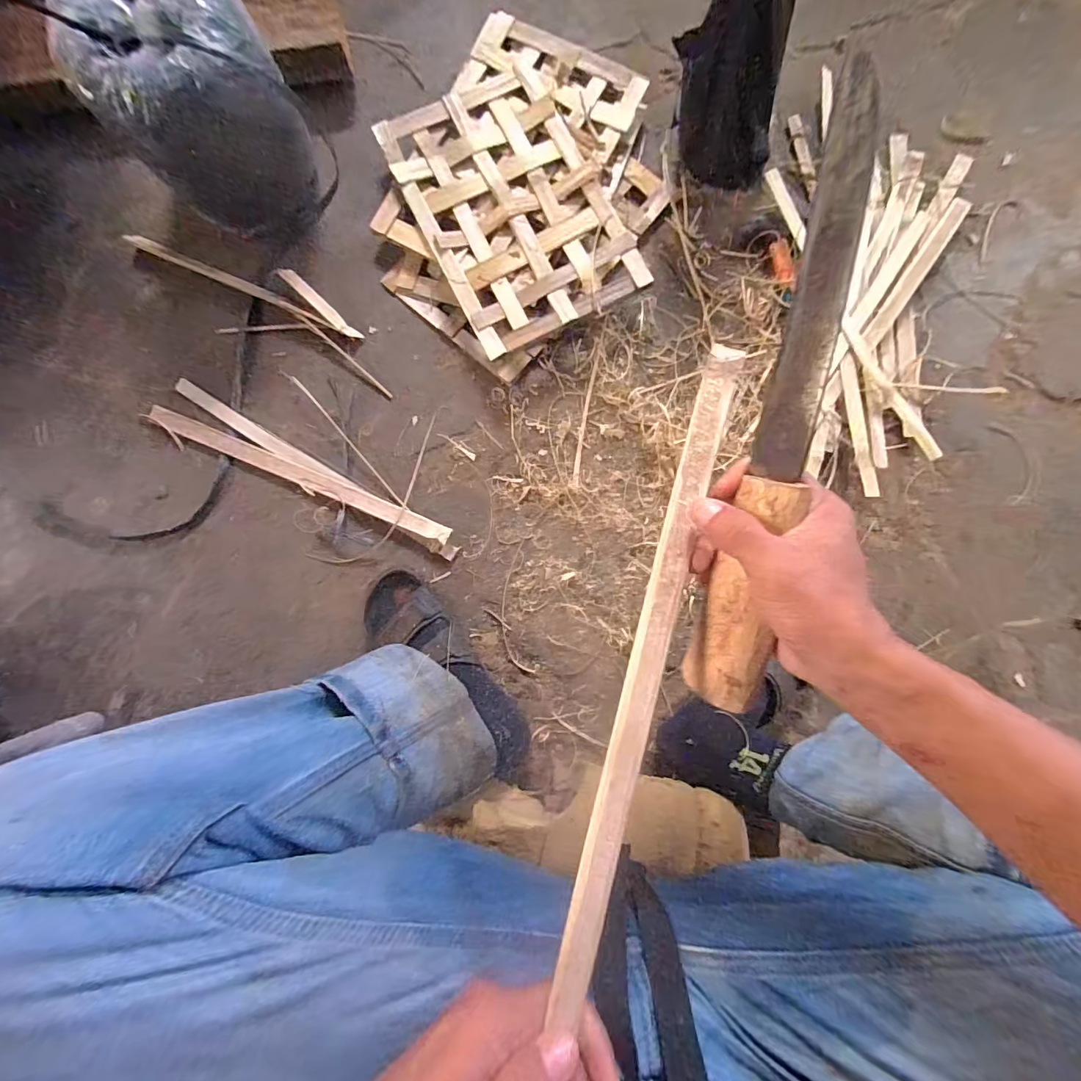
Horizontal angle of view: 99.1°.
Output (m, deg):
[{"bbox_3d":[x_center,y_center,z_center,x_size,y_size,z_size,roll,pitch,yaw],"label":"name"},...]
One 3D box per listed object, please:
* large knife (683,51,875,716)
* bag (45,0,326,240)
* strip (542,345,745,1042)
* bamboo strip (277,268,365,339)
[{"bbox_3d":[0.128,-0.060,0.241,0.031,0.031,0.308,10,100,-1],"label":"large knife"},{"bbox_3d":[-0.370,-0.476,0.521,0.183,0.186,0.186,-37,88,-3],"label":"bag"},{"bbox_3d":[0.054,0.082,0.245,0.019,0.009,0.401,16,82,-1],"label":"strip"},{"bbox_3d":[-0.285,-0.306,0.601,0.118,0.010,0.016,42,88,-14],"label":"bamboo strip"}]

